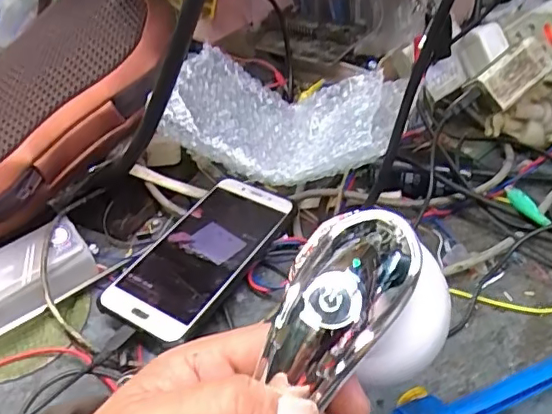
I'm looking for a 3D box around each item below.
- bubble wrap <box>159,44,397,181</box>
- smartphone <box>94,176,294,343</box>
[{"bbox_3d":[0.003,-0.072,0.424,0.179,0.047,0.109,11,42,17],"label":"bubble wrap"},{"bbox_3d":[-0.057,0.033,0.425,0.076,0.010,0.147,24,52,27],"label":"smartphone"}]

